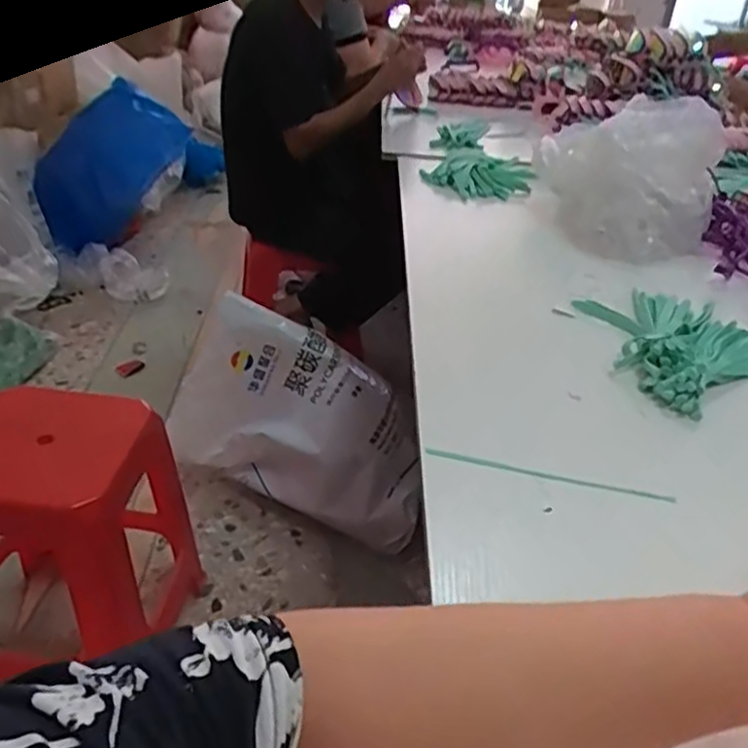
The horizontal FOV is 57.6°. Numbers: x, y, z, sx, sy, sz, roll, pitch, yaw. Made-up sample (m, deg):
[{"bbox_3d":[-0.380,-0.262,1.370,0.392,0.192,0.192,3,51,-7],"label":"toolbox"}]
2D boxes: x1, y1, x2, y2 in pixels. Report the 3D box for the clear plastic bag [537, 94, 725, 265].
[{"bbox_3d":[0.396,-0.309,1.063,0.265,0.200,0.243,13,34,12],"label":"clear plastic bag"}]

